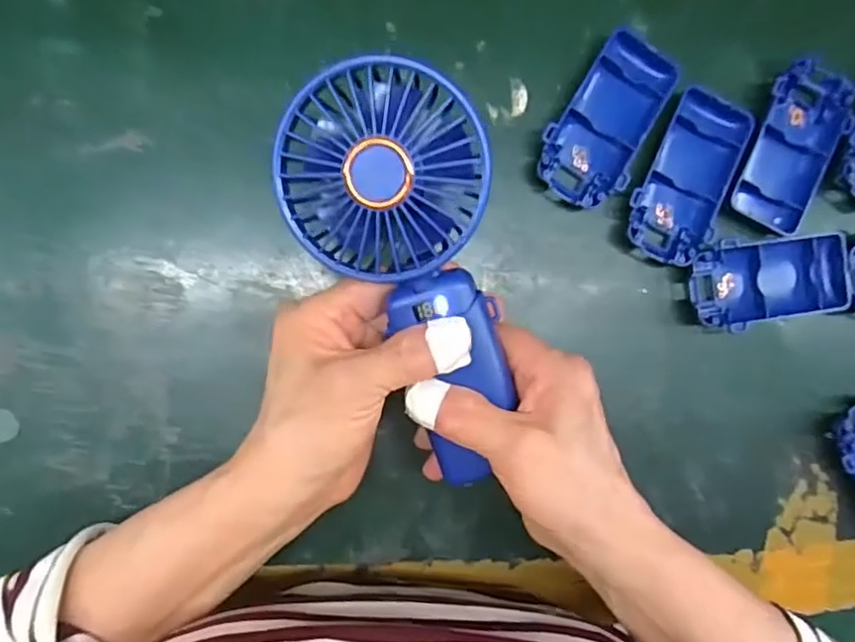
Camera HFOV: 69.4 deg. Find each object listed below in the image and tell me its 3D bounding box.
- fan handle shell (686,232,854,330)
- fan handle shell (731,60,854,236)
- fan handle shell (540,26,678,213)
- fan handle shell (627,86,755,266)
[{"bbox_3d":[0.193,-0.023,0.349,0.097,0.016,0.046,-6,93,-7],"label":"fan handle shell"},{"bbox_3d":[0.205,-0.098,0.350,0.047,0.014,0.094,21,90,-7],"label":"fan handle shell"},{"bbox_3d":[0.097,-0.109,0.336,0.049,0.015,0.095,27,89,-7],"label":"fan handle shell"},{"bbox_3d":[0.143,-0.080,0.341,0.049,0.011,0.095,21,90,-7],"label":"fan handle shell"}]

